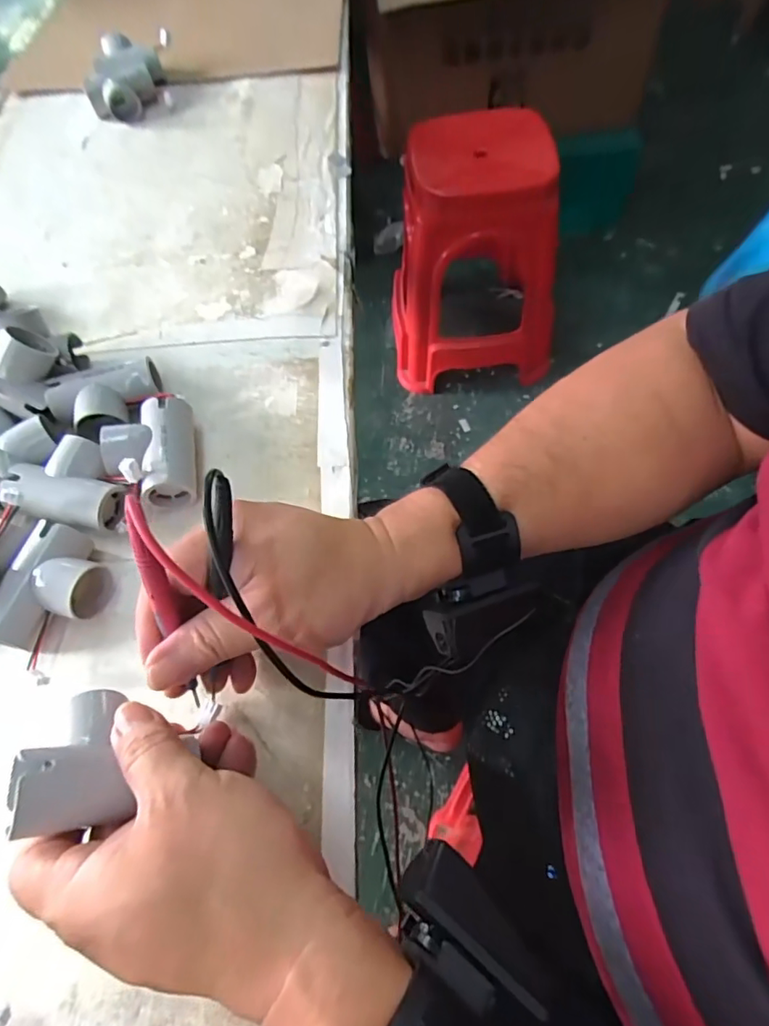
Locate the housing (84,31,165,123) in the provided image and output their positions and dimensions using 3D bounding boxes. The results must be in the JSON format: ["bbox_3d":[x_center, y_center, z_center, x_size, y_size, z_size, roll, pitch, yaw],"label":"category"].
[{"bbox_3d":[-0.297,-0.495,0.623,0.077,0.042,0.116,-4,61,2],"label":"housing"}]

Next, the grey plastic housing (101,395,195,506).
[{"bbox_3d":[-0.157,-0.043,0.370,0.053,0.039,0.082,-11,61,-2],"label":"grey plastic housing"}]

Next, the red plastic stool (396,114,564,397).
[{"bbox_3d":[0.198,-0.547,1.229,0.340,0.483,0.340,0,61,4],"label":"red plastic stool"}]

